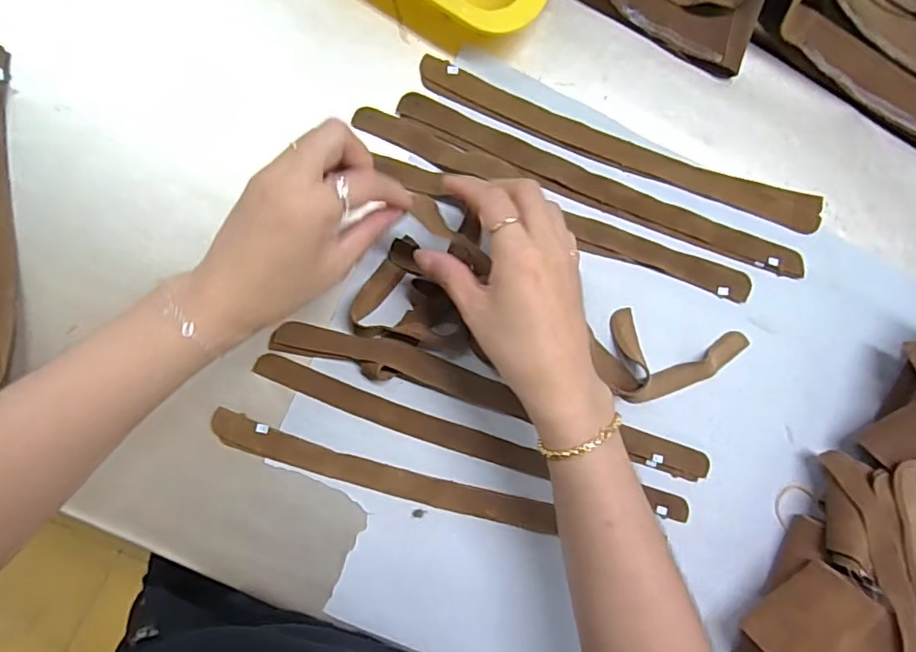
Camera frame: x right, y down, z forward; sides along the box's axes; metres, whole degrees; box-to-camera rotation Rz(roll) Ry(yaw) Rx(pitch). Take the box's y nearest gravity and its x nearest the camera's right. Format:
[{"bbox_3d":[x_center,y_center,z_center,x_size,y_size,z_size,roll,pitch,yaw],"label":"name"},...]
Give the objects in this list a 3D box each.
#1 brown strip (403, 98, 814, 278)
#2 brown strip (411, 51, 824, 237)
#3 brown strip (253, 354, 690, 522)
[{"bbox_3d":[0.109,-0.097,0.413,0.320,0.006,0.028,21,79,-5],"label":"brown strip"},{"bbox_3d":[0.126,-0.130,0.419,0.319,0.005,0.035,17,77,-6],"label":"brown strip"},{"bbox_3d":[0.015,0.083,0.396,0.322,0.009,0.022,20,79,-5],"label":"brown strip"}]

